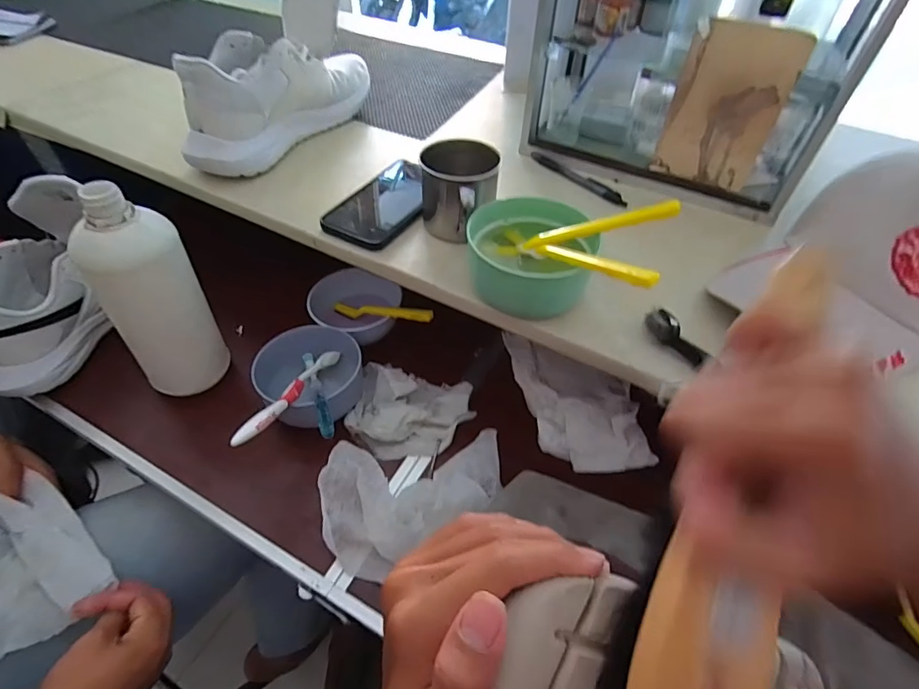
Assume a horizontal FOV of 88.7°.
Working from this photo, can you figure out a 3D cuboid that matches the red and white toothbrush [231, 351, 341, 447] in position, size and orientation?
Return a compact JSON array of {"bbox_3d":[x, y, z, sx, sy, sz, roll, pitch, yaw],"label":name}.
[{"bbox_3d":[-0.167,0.047,0.470,0.021,0.016,0.178,10,23,7],"label":"red and white toothbrush"}]

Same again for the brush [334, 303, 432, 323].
[{"bbox_3d":[-0.093,-0.038,0.557,0.160,0.016,0.014,6,44,41],"label":"brush"}]

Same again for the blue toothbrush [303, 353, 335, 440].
[{"bbox_3d":[-0.142,0.046,0.469,0.013,0.018,0.174,-19,25,-16],"label":"blue toothbrush"}]

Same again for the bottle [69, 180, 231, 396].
[{"bbox_3d":[-0.293,-0.042,0.460,0.077,0.215,0.069,0,50,-1],"label":"bottle"}]

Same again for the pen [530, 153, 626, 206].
[{"bbox_3d":[0.140,-0.196,0.552,0.016,0.006,0.142,-33,58,-25],"label":"pen"}]

